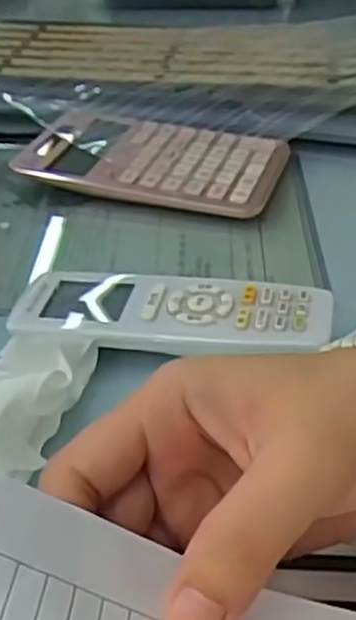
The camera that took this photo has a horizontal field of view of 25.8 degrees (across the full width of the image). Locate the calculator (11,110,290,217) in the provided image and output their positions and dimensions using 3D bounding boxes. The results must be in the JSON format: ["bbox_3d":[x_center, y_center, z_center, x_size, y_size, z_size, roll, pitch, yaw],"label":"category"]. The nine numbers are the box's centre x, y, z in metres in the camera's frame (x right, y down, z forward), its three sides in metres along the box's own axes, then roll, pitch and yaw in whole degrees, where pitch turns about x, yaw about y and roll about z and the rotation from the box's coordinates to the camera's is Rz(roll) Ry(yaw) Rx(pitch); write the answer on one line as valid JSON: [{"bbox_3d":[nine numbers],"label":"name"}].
[{"bbox_3d":[-0.023,-0.104,0.560,0.197,0.025,0.107,11,38,16],"label":"calculator"}]

